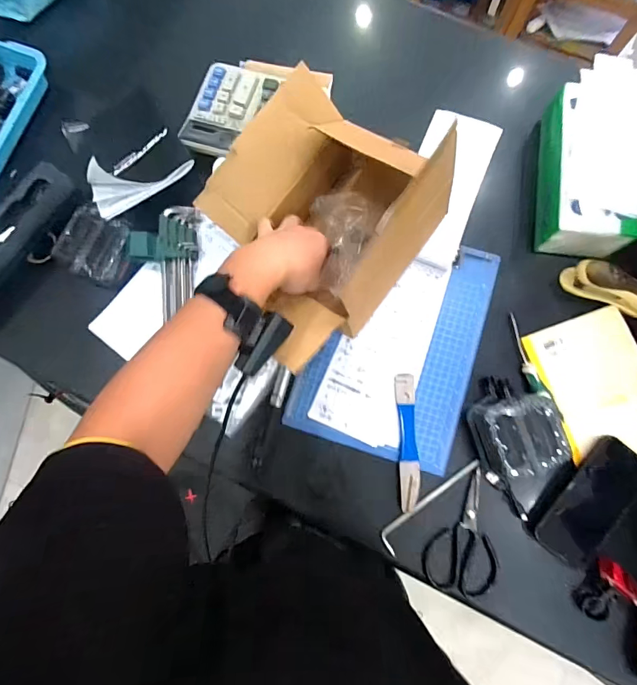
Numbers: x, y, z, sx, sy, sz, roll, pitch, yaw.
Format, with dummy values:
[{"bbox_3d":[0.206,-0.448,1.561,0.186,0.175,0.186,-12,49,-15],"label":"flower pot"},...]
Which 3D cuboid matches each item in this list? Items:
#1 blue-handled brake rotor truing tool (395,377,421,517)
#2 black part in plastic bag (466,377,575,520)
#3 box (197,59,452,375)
[{"bbox_3d":[0.118,0.130,0.529,0.026,0.007,0.174,-2,81,1],"label":"blue-handled brake rotor truing tool"},{"bbox_3d":[0.258,0.126,0.508,0.105,0.035,0.168,-21,81,-2],"label":"black part in plastic bag"},{"bbox_3d":[-0.008,-0.141,0.491,0.244,0.176,0.294,36,83,7],"label":"box"}]

